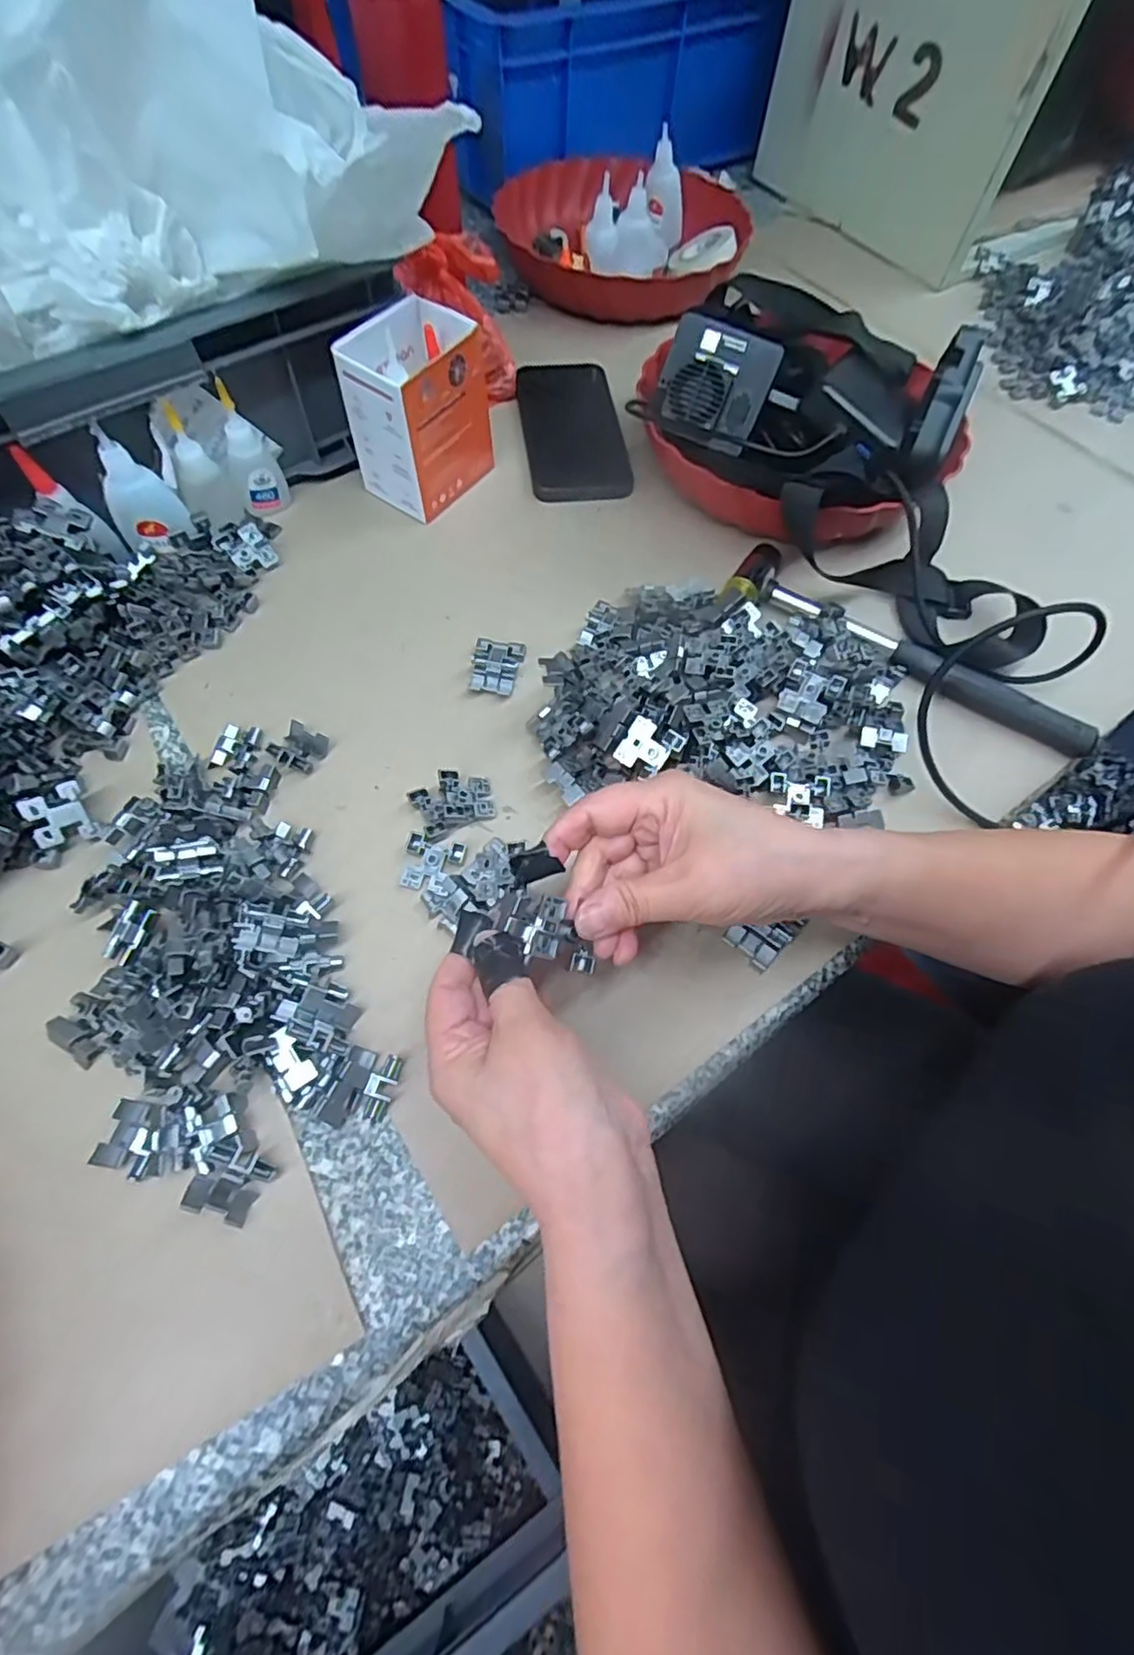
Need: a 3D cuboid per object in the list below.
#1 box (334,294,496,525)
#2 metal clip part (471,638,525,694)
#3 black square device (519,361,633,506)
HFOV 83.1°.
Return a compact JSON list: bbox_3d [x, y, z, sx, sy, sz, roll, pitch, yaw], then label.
[{"bbox_3d":[-0.107,-0.301,0.469,0.070,0.102,0.089,33,66,14],"label":"box"},{"bbox_3d":[-0.046,-0.106,0.421,0.031,0.011,0.039,9,63,2],"label":"metal clip part"},{"bbox_3d":[0.004,-0.342,0.547,0.081,0.011,0.177,-6,63,-5],"label":"black square device"}]

